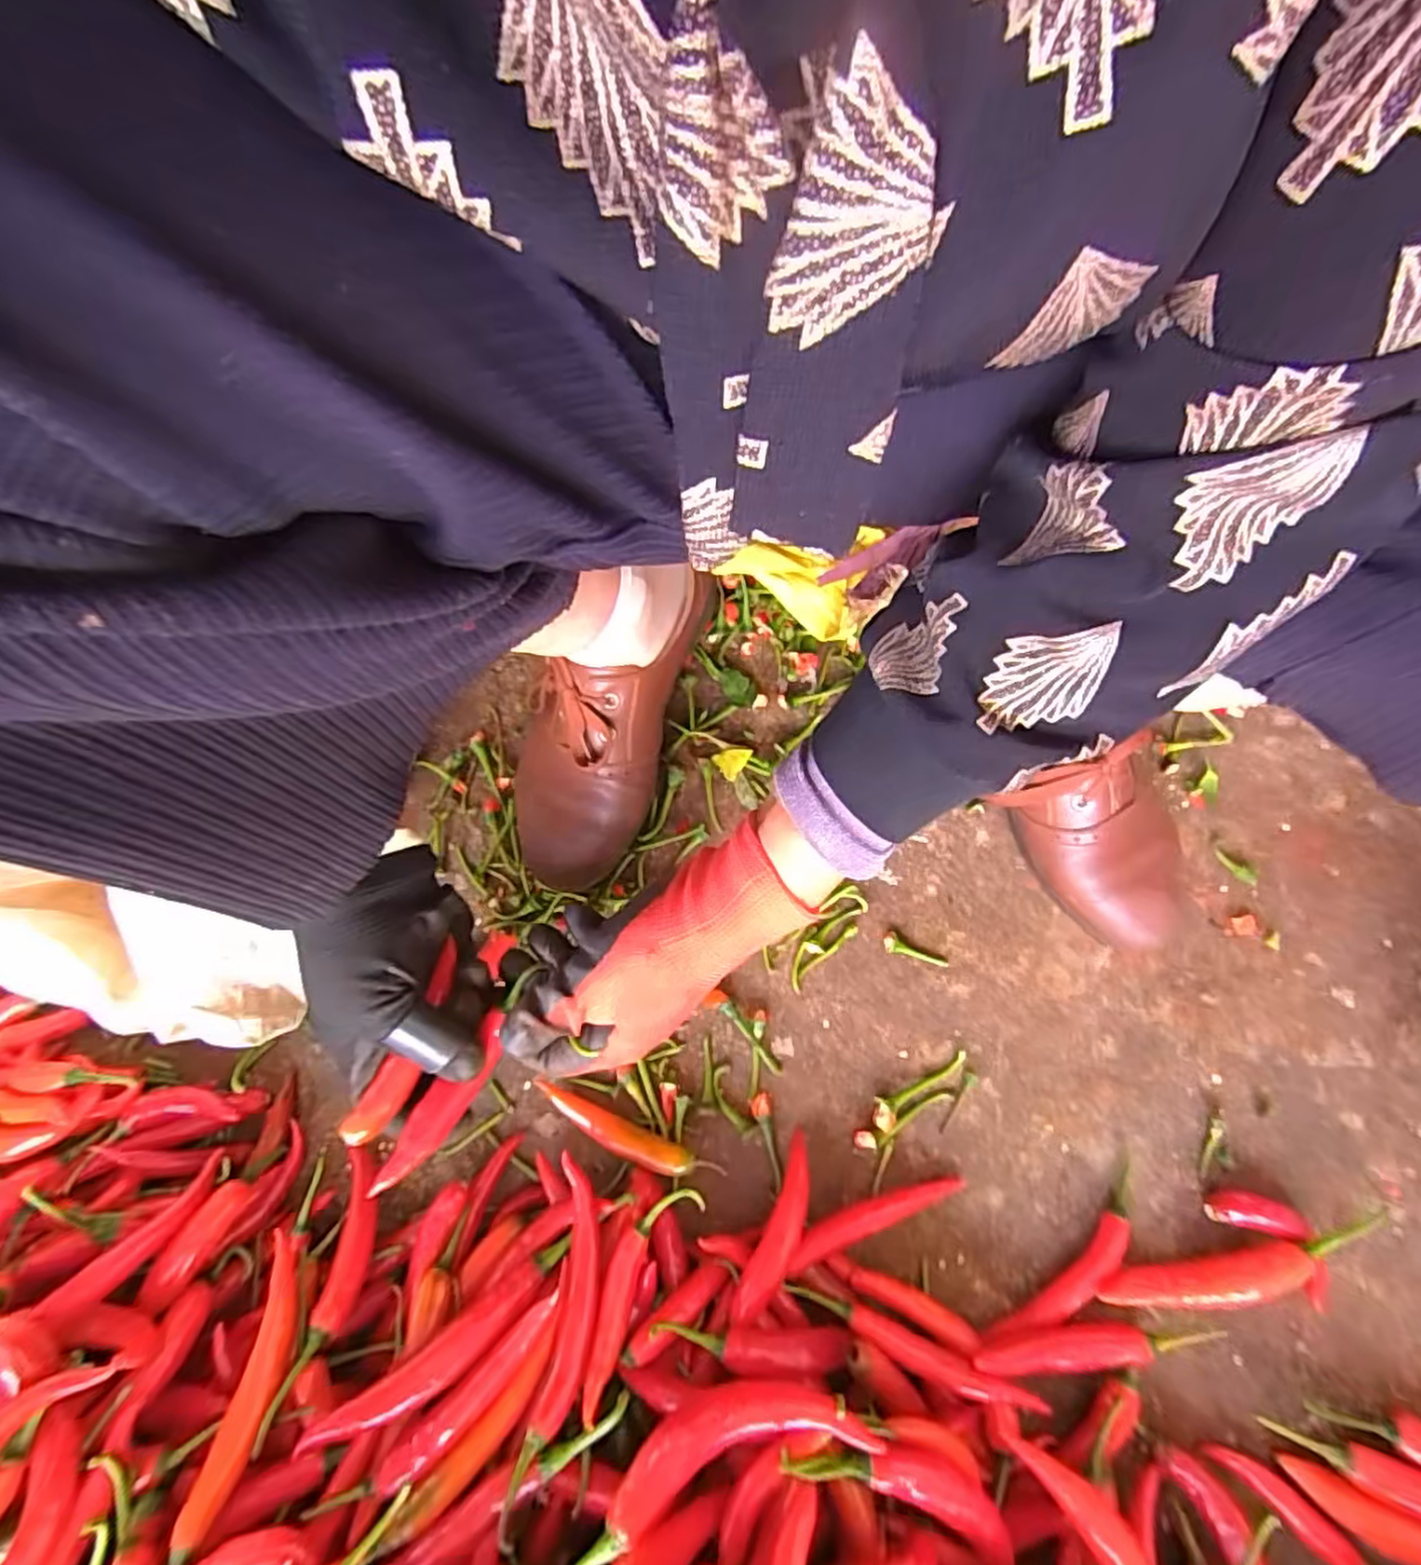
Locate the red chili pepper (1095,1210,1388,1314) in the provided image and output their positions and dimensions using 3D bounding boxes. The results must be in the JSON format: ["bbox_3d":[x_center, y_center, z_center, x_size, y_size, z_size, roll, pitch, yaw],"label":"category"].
[{"bbox_3d":[0.276,0.252,0.369,0.153,0.020,0.024,-11,71,-1],"label":"red chili pepper"}]

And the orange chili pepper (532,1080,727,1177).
[{"bbox_3d":[-0.050,0.198,0.403,0.113,0.016,0.017,20,73,9],"label":"orange chili pepper"}]

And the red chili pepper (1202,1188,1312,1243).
[{"bbox_3d":[0.288,0.226,0.376,0.049,0.011,0.017,12,72,7],"label":"red chili pepper"}]

